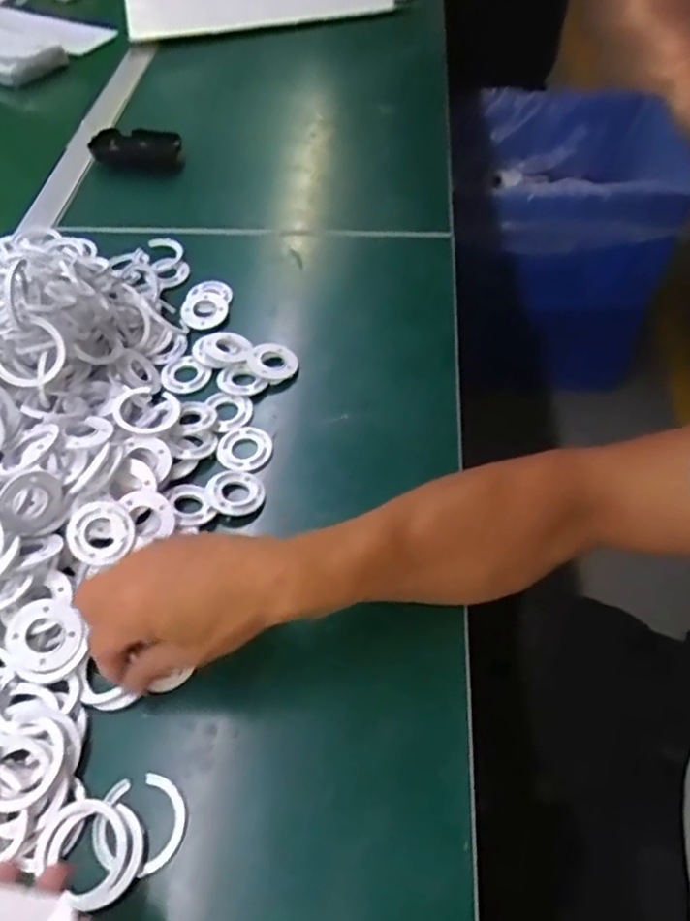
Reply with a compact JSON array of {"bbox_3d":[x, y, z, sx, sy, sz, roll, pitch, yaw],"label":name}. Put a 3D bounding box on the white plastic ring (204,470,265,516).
[{"bbox_3d":[-0.084,0.023,0.478,0.043,0.009,0.042,-1,54,2],"label":"white plastic ring"}]

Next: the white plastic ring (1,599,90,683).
[{"bbox_3d":[-0.192,0.116,0.403,0.050,0.009,0.048,3,77,-11],"label":"white plastic ring"}]

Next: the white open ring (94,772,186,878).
[{"bbox_3d":[-0.116,0.206,0.357,0.050,0.008,0.049,-1,54,2],"label":"white open ring"}]

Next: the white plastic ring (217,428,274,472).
[{"bbox_3d":[-0.083,-0.010,0.510,0.043,0.006,0.041,-1,54,2],"label":"white plastic ring"}]

